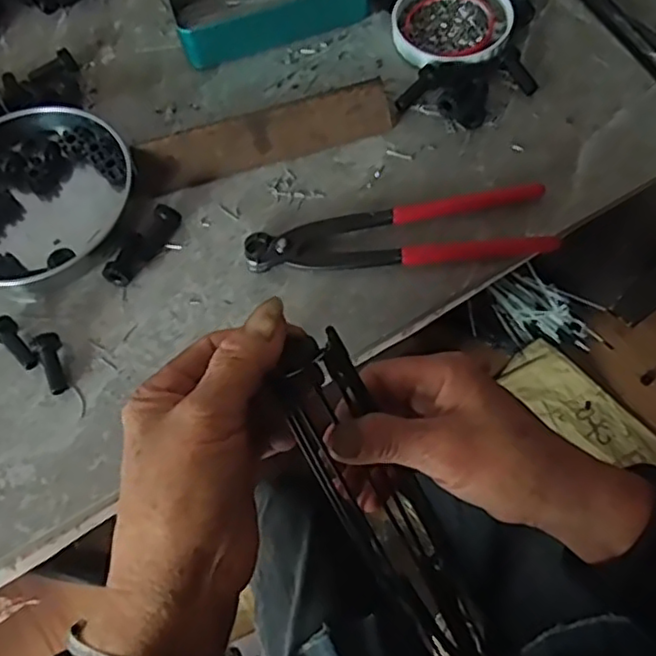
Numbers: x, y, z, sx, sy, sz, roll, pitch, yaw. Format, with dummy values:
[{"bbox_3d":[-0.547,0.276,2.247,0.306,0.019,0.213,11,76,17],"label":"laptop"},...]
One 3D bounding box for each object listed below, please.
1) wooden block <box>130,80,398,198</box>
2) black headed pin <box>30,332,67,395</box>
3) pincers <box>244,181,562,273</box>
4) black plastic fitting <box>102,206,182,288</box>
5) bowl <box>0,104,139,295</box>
[{"bbox_3d":[-0.043,-0.135,0.448,0.179,0.022,0.032,-17,65,-3],"label":"wooden block"},{"bbox_3d":[-0.170,0.022,0.398,0.016,0.013,0.037,-24,66,-6],"label":"black headed pin"},{"bbox_3d":[0.044,-0.064,0.421,0.191,0.018,0.056,-5,65,3],"label":"pincers"},{"bbox_3d":[-0.125,-0.056,0.427,0.020,0.014,0.063,28,71,16],"label":"black plastic fitting"},{"bbox_3d":[-0.201,-0.089,0.444,0.134,0.028,0.131,-2,65,4],"label":"bowl"}]

